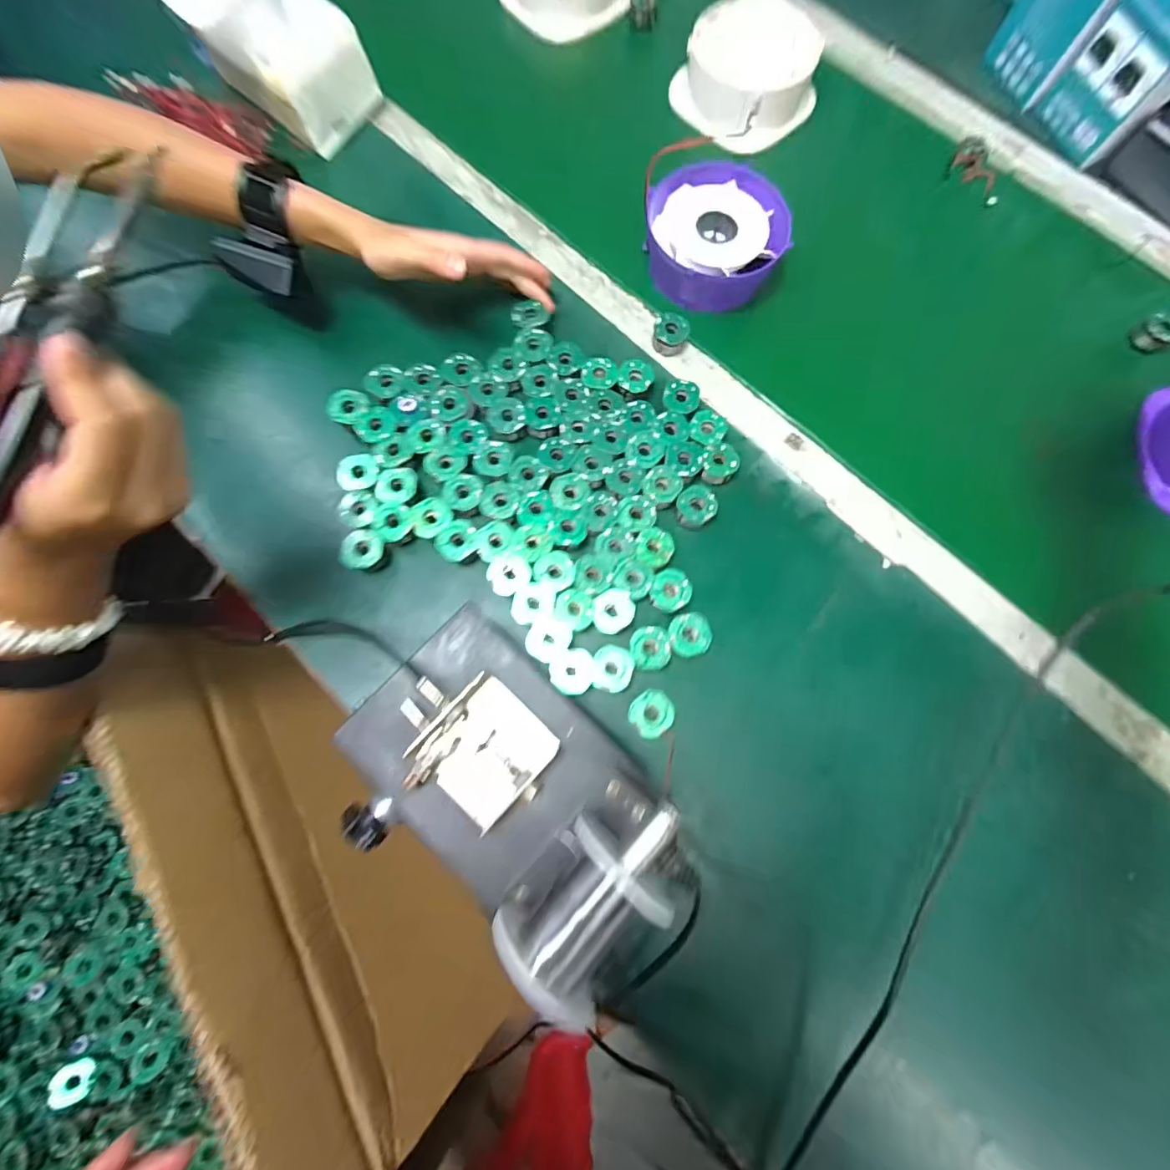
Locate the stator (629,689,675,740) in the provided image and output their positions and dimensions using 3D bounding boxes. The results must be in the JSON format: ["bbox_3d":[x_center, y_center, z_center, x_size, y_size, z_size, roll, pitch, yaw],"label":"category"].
[{"bbox_3d":[0.050,0.096,0.376,0.032,0.014,0.031,0,76,-1],"label":"stator"}]

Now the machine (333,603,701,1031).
[{"bbox_3d":[-0.045,0.135,0.301,0.216,0.113,0.155,41,78,8],"label":"machine"}]

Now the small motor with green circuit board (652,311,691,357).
[{"bbox_3d":[0.078,-0.228,0.459,0.031,0.021,0.031,16,76,3],"label":"small motor with green circuit board"}]

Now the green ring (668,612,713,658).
[{"bbox_3d":[0.081,0.039,0.390,0.034,0.016,0.033,0,76,-1],"label":"green ring"}]

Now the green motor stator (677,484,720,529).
[{"bbox_3d":[0.091,-0.063,0.416,0.031,0.018,0.032,0,76,-1],"label":"green motor stator"}]

